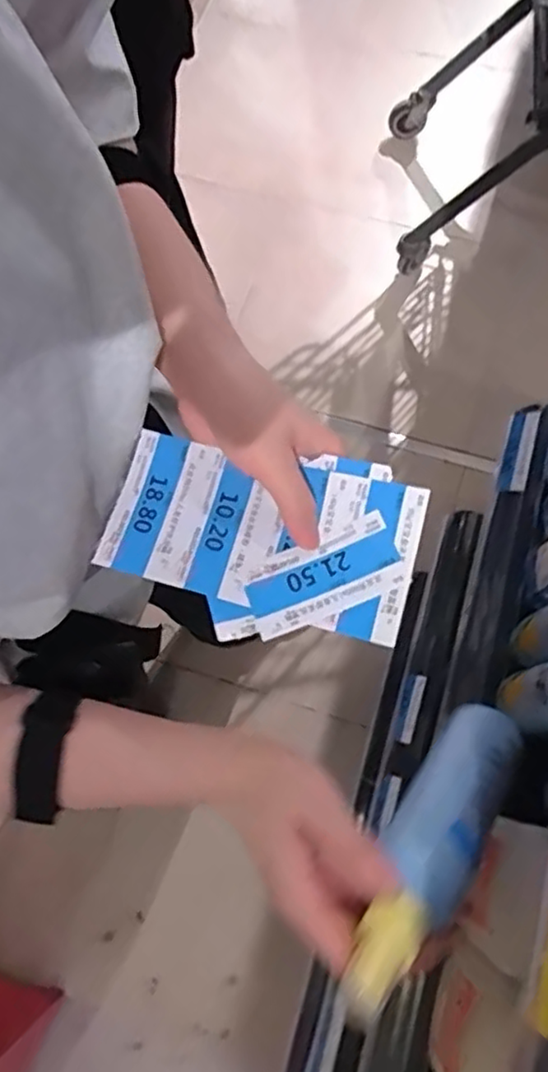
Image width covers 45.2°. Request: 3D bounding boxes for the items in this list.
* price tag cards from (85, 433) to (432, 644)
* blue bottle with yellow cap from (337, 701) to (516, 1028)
[{"bbox_3d":[-0.009,0.002,0.340,0.159,0.013,0.094,11,78,9],"label":"price tag cards"},{"bbox_3d":[0.086,0.153,0.347,0.043,0.031,0.190,37,41,12],"label":"blue bottle with yellow cap"}]

